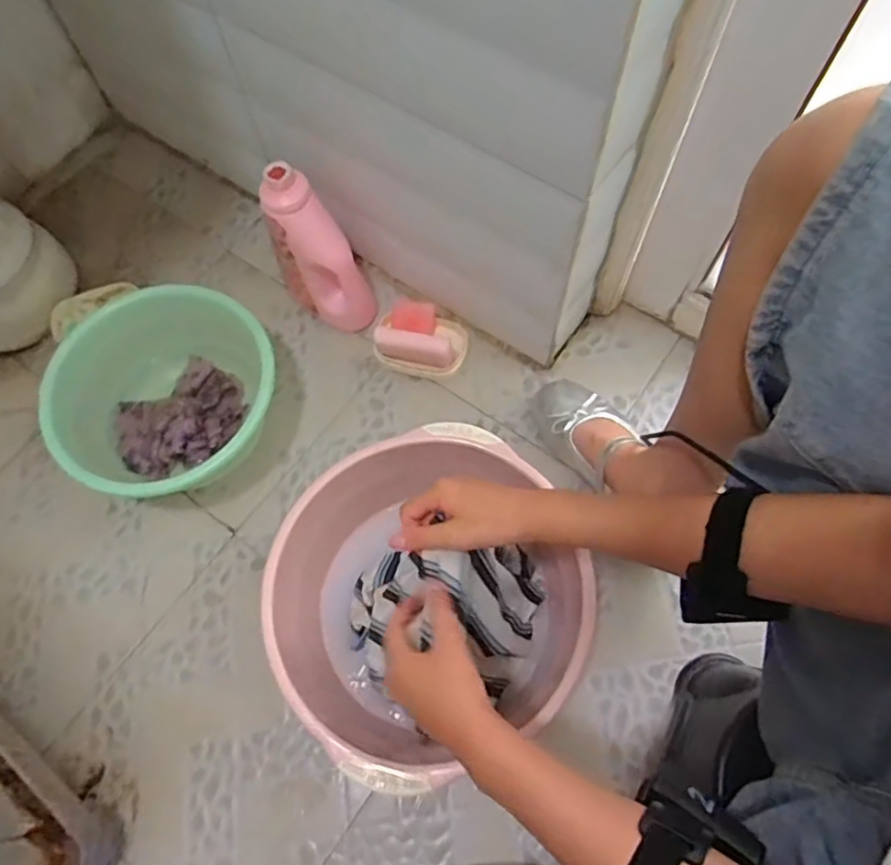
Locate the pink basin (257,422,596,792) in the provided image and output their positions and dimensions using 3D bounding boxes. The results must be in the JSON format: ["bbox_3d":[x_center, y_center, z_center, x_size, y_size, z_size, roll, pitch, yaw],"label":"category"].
[{"bbox_3d":[-0.018,0.169,0.643,0.287,0.139,0.290,-1,65,2],"label":"pink basin"}]

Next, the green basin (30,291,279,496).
[{"bbox_3d":[-0.325,-0.033,0.758,0.244,0.122,0.256,36,71,17],"label":"green basin"}]

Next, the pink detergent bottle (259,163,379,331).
[{"bbox_3d":[-0.151,-0.215,0.772,0.105,0.224,0.052,26,70,12],"label":"pink detergent bottle"}]

